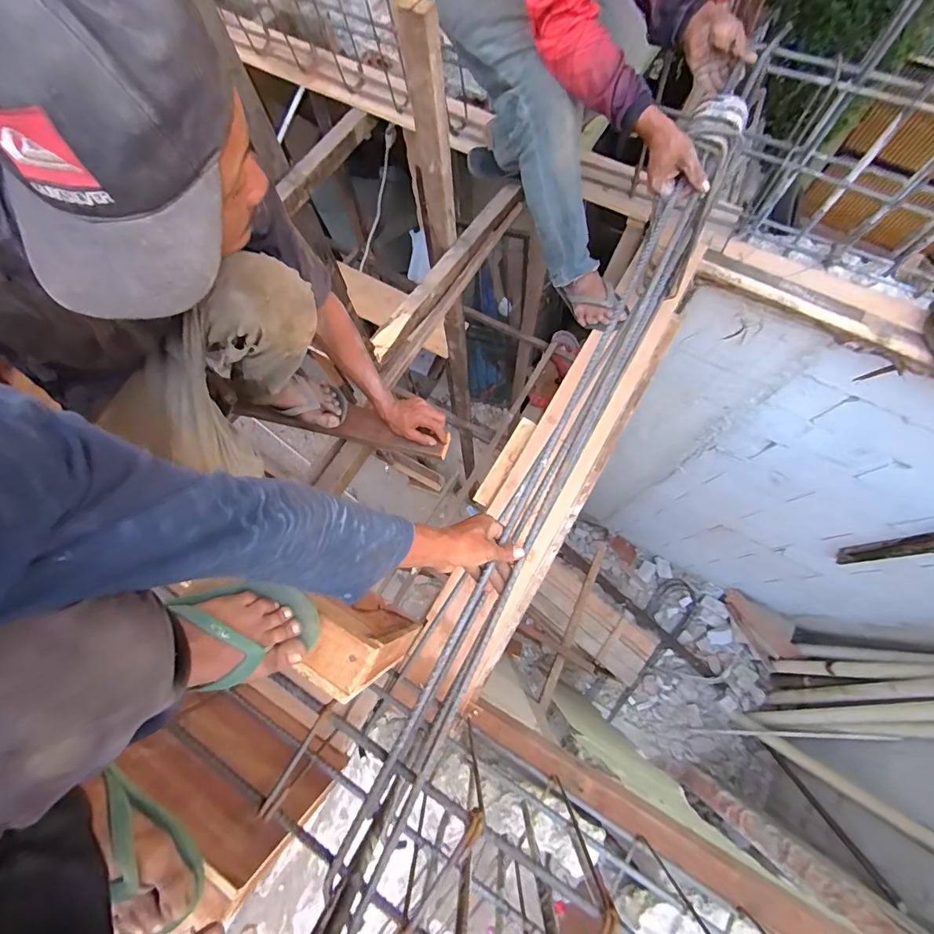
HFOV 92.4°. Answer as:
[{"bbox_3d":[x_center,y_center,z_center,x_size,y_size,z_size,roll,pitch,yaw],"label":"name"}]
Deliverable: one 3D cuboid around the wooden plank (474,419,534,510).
[{"bbox_3d":[0.086,-0.013,1.004,0.039,0.017,0.222,30,76,11],"label":"wooden plank"}]

